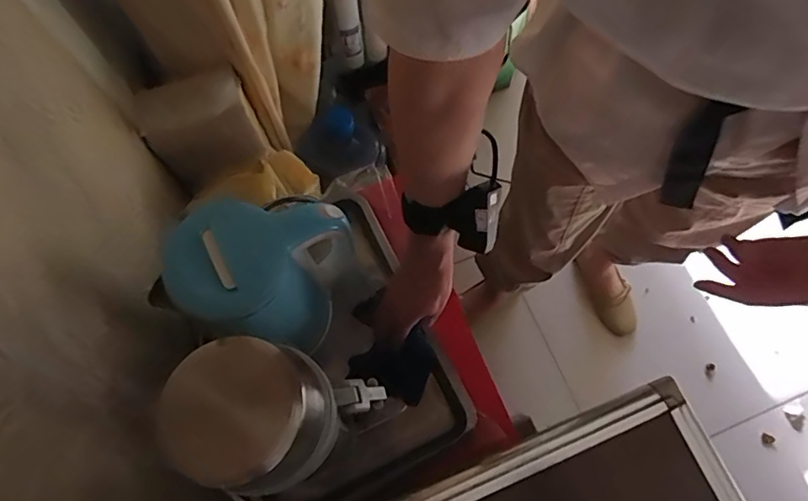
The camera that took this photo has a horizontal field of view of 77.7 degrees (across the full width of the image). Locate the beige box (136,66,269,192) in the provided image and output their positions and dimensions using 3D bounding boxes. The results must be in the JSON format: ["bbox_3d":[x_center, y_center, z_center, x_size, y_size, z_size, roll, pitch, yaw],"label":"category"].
[{"bbox_3d":[-0.368,-0.223,0.915,0.172,0.192,0.112,-32,72,-11],"label":"beige box"}]

